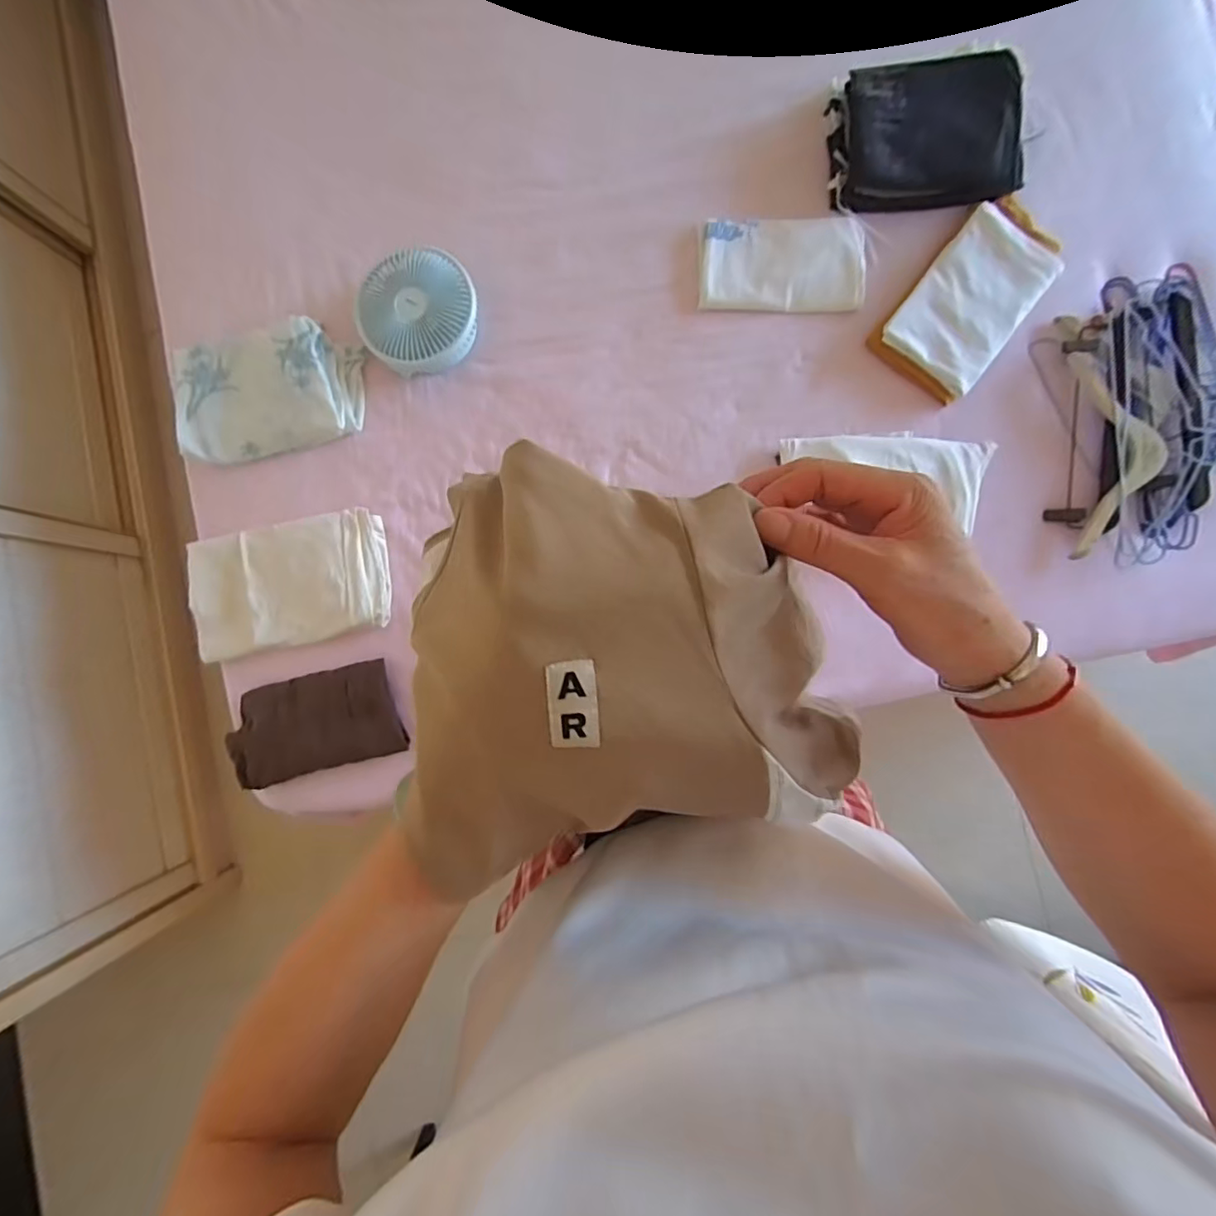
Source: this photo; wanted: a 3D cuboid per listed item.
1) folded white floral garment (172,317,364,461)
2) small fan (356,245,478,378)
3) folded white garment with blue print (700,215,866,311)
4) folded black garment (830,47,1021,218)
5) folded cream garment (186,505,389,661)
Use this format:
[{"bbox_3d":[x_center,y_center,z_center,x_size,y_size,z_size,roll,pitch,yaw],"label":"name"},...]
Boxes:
[{"bbox_3d":[-0.533,-0.332,0.875,0.292,0.052,0.182,-10,86,2],"label":"folded white floral garment"},{"bbox_3d":[-0.291,-0.451,0.877,0.186,0.059,0.165,-5,102,5],"label":"small fan"},{"bbox_3d":[0.266,-0.527,0.866,0.241,0.019,0.143,1,86,3],"label":"folded white garment with blue print"},{"bbox_3d":[0.471,-0.703,0.837,0.258,0.070,0.190,-1,86,2],"label":"folded black garment"},{"bbox_3d":[-0.491,-0.037,0.871,0.320,0.027,0.182,-11,86,2],"label":"folded cream garment"}]

